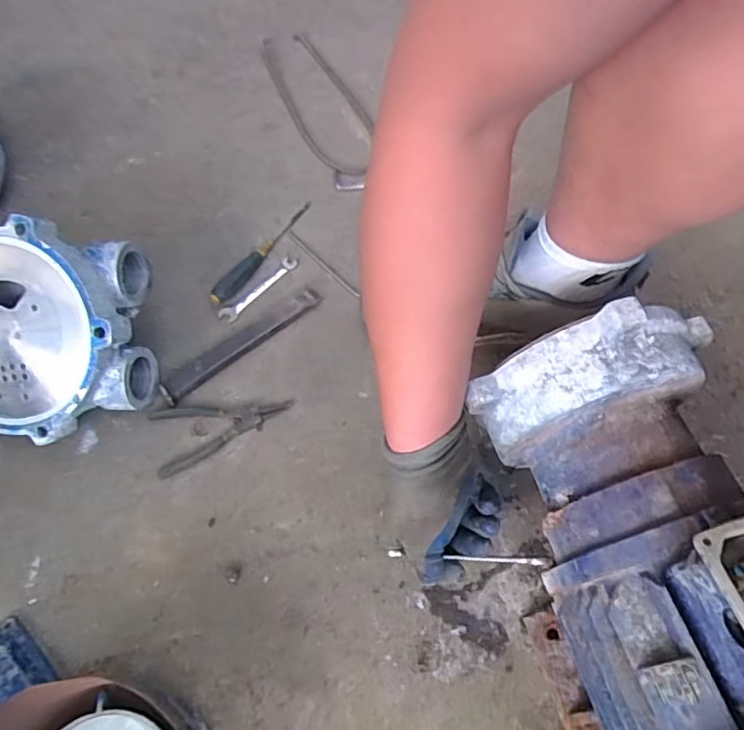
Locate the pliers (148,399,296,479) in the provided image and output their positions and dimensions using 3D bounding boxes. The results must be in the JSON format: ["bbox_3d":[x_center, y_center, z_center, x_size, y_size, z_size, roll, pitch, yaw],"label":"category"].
[{"bbox_3d":[-0.158,0.064,0.599,0.148,0.009,0.074,-17,62,-10],"label":"pliers"}]

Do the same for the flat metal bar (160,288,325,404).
[{"bbox_3d":[-0.150,-0.028,0.641,0.205,0.014,0.034,-36,67,-18],"label":"flat metal bar"}]

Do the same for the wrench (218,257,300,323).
[{"bbox_3d":[-0.139,-0.094,0.690,0.021,0.007,0.118,38,67,19],"label":"wrench"}]

